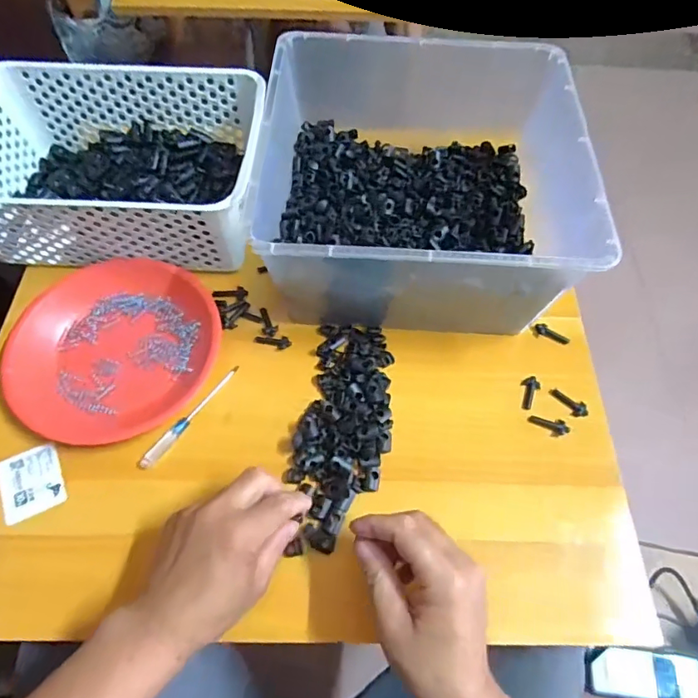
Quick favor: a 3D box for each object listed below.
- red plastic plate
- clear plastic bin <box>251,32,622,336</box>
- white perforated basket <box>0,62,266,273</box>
[{"bbox_3d":[-0.229,-0.006,0.489,0.189,0.025,0.186,1,61,-2],"label":"red plastic plate"},{"bbox_3d":[0.066,-0.166,0.515,0.298,0.138,0.296,3,61,0],"label":"clear plastic bin"},{"bbox_3d":[-0.252,-0.194,0.537,0.295,0.102,0.207,2,61,-1],"label":"white perforated basket"}]

